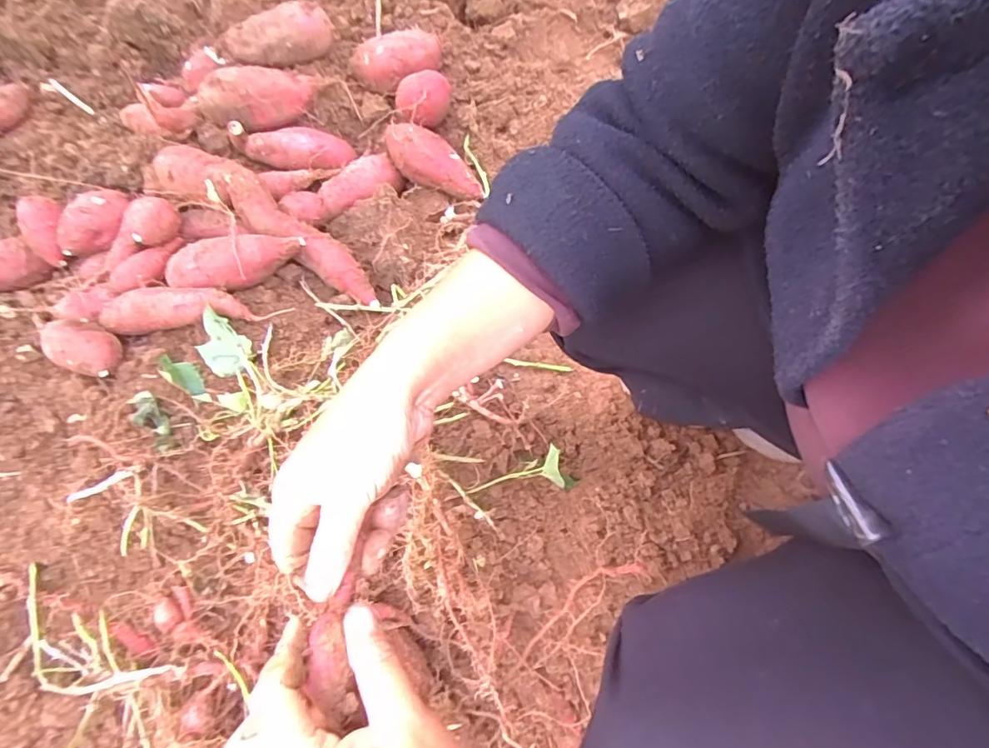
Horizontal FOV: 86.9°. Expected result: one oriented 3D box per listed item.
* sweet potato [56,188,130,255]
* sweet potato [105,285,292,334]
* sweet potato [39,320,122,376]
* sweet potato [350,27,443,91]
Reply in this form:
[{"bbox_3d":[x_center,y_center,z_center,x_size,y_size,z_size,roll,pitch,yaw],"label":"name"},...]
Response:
[{"bbox_3d":[-0.547,-0.210,0.709,0.053,0.044,0.106,20,70,7],"label":"sweet potato"},{"bbox_3d":[-0.384,-0.086,0.665,0.218,0.044,0.048,-5,69,-2],"label":"sweet potato"},{"bbox_3d":[-0.501,-0.031,0.640,0.090,0.048,0.061,23,71,8],"label":"sweet potato"},{"bbox_3d":[-0.152,-0.492,0.804,0.135,0.051,0.082,-14,70,-5],"label":"sweet potato"}]

